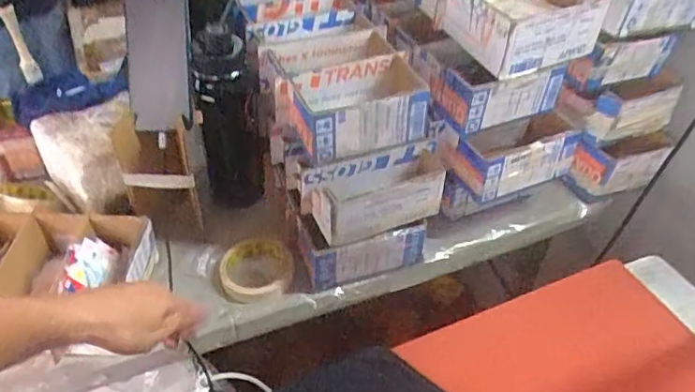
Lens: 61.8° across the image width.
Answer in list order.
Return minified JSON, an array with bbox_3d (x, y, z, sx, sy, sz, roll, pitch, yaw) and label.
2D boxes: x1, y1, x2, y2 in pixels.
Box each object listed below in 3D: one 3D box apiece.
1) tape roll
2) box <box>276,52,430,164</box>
[{"bbox_3d":[-0.121,0.098,0.778,0.091,0.033,0.107,10,44,8],"label":"tape roll"},{"bbox_3d":[0.014,-0.109,0.727,0.181,0.073,0.098,-15,46,-17],"label":"box"}]

